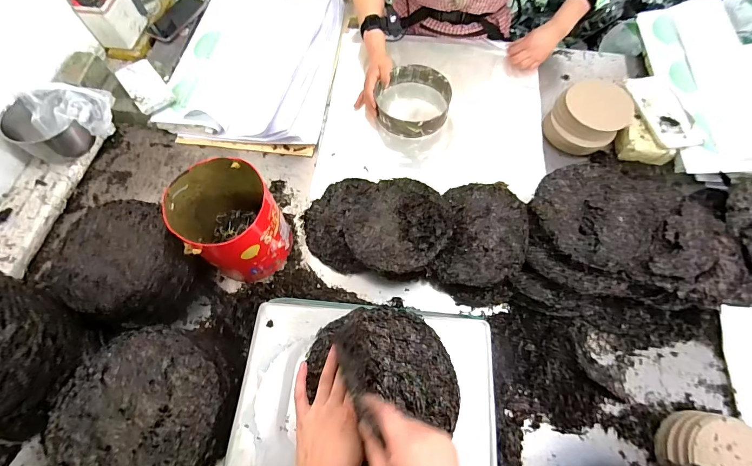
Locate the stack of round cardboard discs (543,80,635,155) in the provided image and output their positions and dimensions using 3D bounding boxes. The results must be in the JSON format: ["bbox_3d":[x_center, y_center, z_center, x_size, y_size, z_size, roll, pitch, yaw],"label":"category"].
[{"bbox_3d":[0.473,-0.256,0.797,0.147,0.096,0.140,-40,72,-17],"label":"stack of round cardboard discs"}]

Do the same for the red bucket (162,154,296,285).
[{"bbox_3d":[-0.256,-0.015,0.651,0.161,0.174,0.176,0,66,-1],"label":"red bucket"}]

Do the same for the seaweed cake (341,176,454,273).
[{"bbox_3d":[0.040,-0.020,0.670,0.186,0.022,0.188,-7,62,13],"label":"seaweed cake"}]

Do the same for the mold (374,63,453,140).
[{"bbox_3d":[0.088,-0.314,0.841,0.170,0.049,0.182,0,66,-1],"label":"mold"}]

